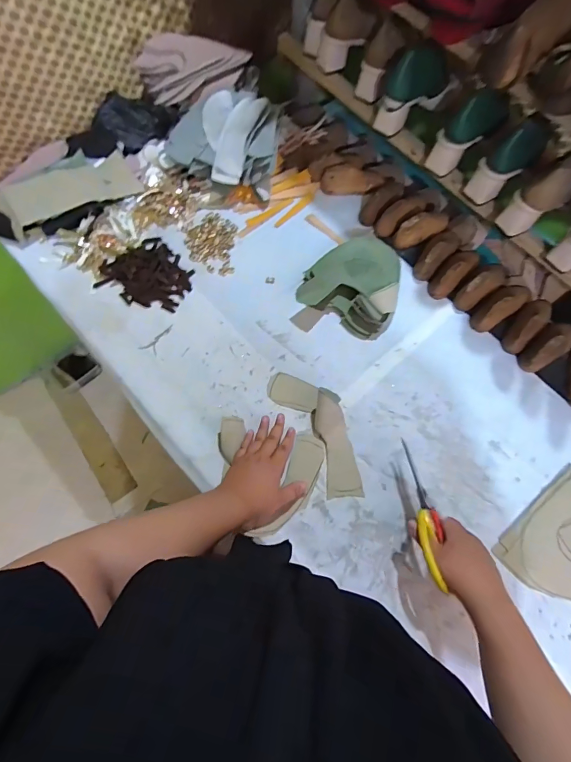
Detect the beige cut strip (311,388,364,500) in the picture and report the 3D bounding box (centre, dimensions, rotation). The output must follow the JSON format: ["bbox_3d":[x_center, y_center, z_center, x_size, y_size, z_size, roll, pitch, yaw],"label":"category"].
[{"bbox_3d":[0.081,0.102,0.654,0.056,0.024,0.172,-12,82,-5],"label":"beige cut strip"}]

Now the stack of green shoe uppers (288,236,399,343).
[{"bbox_3d":[0.123,-0.182,0.745,0.178,0.056,0.199,14,69,5],"label":"stack of green shoe uppers"}]

